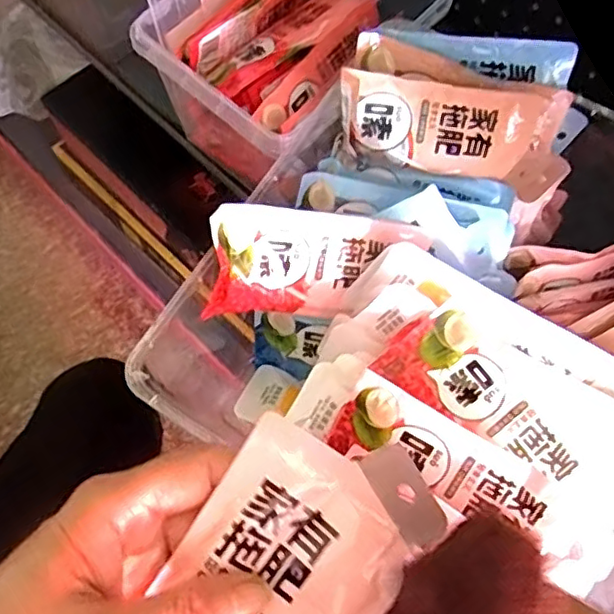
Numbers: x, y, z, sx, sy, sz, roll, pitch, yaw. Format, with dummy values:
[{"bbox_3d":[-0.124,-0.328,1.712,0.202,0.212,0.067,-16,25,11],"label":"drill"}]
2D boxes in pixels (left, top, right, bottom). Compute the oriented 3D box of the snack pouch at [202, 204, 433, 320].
[{"bbox_3d":[0.001,-0.023,0.367,0.120,0.069,0.014,3,25,-23],"label":"snack pouch"}]

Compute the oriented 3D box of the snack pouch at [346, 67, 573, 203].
[{"bbox_3d":[0.095,-0.116,0.396,0.144,0.067,0.023,10,43,2],"label":"snack pouch"}]

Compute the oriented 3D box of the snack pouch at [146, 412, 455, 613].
[{"bbox_3d":[-0.017,0.111,0.220,0.071,0.008,0.148,32,95,11],"label":"snack pouch"}]

